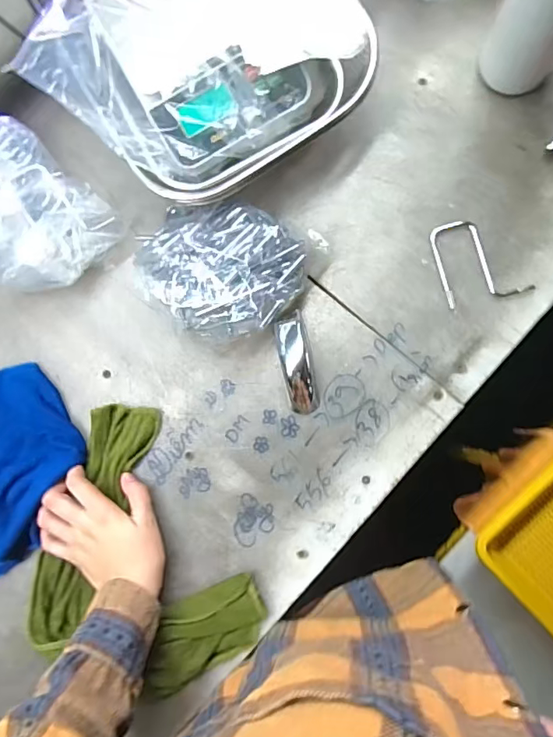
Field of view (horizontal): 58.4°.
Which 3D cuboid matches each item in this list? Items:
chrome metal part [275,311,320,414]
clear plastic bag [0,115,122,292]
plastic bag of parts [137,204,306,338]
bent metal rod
[{"bbox_3d":[0.022,-0.004,0.522,0.032,0.029,0.101,-12,83,4],"label":"chrome metal part"},{"bbox_3d":[-0.267,-0.163,0.504,0.166,0.128,0.134,42,88,8],"label":"clear plastic bag"},{"bbox_3d":[-0.062,-0.107,0.512,0.170,0.066,0.137,20,86,7],"label":"plastic bag of parts"},{"bbox_3d":[0.211,-0.114,0.517,0.084,0.005,0.091,-14,83,3],"label":"bent metal rod"}]

